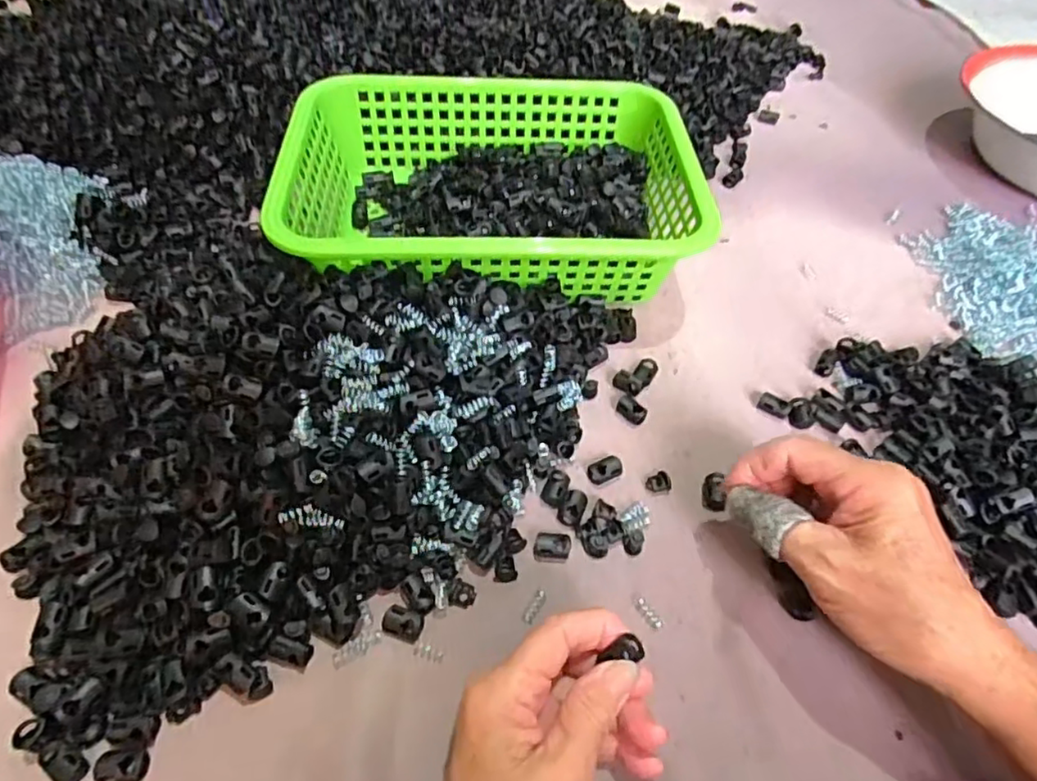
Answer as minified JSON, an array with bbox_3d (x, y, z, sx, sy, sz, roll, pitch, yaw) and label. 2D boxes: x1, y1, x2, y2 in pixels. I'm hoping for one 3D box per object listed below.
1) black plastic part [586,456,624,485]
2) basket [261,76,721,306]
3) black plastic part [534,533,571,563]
[{"bbox_3d":[0.053,0.048,0.378,0.020,0.008,0.014,-16,55,-17],"label":"black plastic part"},{"bbox_3d":[-0.020,-0.153,0.479,0.285,0.078,0.200,1,52,-4],"label":"basket"},{"bbox_3d":[0.019,0.087,0.346,0.020,0.007,0.014,4,51,-2],"label":"black plastic part"}]

